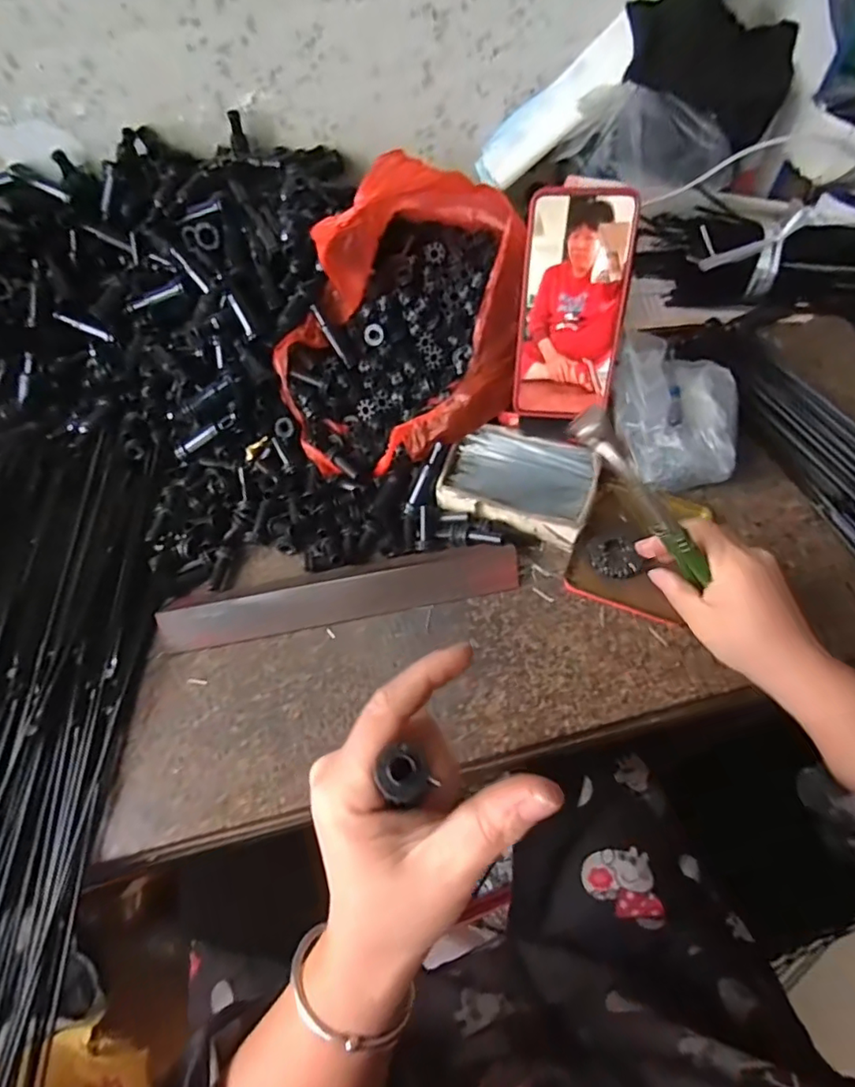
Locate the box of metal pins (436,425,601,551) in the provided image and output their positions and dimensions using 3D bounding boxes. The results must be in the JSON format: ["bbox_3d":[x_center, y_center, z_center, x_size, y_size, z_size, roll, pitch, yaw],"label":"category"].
[{"bbox_3d":[0.078,-0.054,0.479,0.128,0.034,0.086,16,62,11],"label":"box of metal pins"}]

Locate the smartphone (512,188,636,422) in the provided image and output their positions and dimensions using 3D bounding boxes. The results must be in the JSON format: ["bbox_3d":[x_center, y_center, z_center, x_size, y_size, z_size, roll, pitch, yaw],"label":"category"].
[{"bbox_3d":[0.112,-0.179,0.425,0.078,0.161,0.008,3,29,4],"label":"smartphone"}]

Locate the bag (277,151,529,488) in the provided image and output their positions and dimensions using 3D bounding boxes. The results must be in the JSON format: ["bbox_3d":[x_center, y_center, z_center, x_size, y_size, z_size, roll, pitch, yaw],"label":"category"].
[{"bbox_3d":[-0.034,-0.220,0.480,0.213,0.172,0.259,-7,61,-2],"label":"bag"}]

